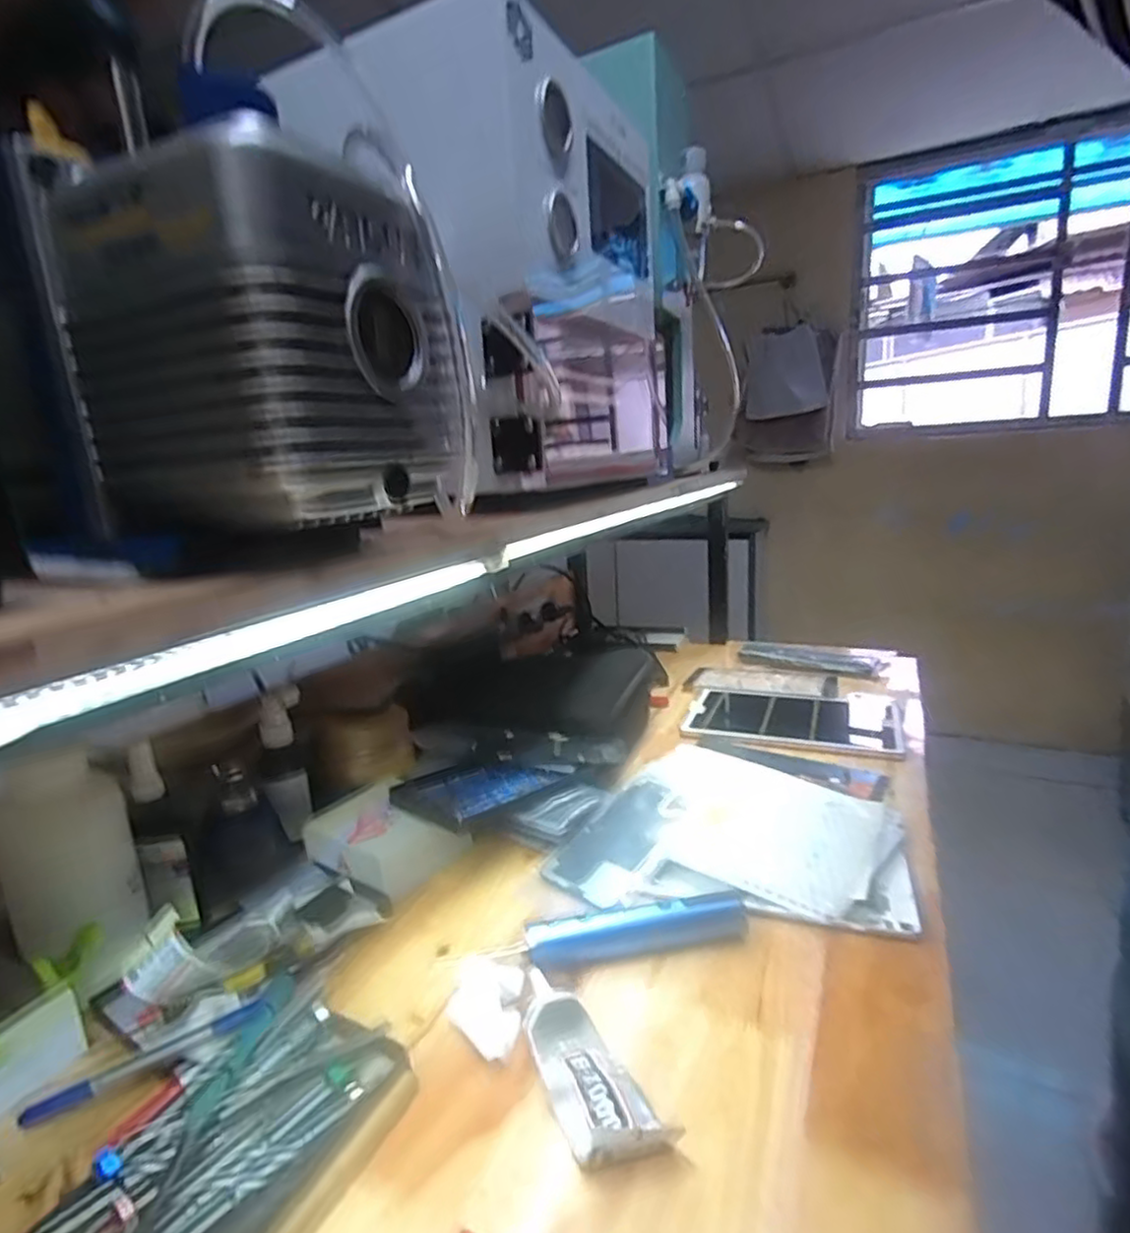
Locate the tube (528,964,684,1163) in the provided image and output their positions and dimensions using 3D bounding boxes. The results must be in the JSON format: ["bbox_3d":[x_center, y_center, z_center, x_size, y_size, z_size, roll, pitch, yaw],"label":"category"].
[{"bbox_3d":[0.010,0.246,0.367,0.047,0.027,0.118,-9,15,-22],"label":"tube"}]

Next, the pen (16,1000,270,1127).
[{"bbox_3d":[-0.241,0.255,0.380,0.131,0.013,0.011,-20,19,-14],"label":"pen"}]

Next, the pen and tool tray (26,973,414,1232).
[{"bbox_3d":[-0.170,0.265,0.330,0.117,0.028,0.177,4,15,29],"label":"pen and tool tray"}]

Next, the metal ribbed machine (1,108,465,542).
[{"bbox_3d":[-0.121,-0.110,0.275,0.130,0.134,0.100,2,14,21],"label":"metal ribbed machine"}]

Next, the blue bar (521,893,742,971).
[{"bbox_3d":[0.051,0.219,0.463,0.152,0.024,0.025,-5,14,-8],"label":"blue bar"}]

